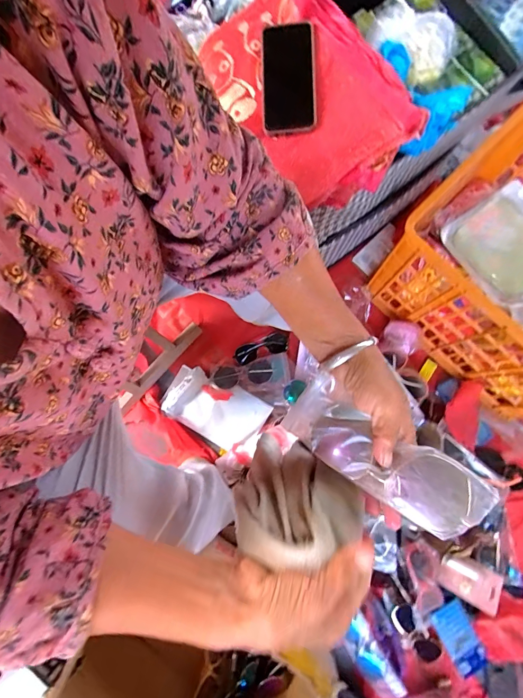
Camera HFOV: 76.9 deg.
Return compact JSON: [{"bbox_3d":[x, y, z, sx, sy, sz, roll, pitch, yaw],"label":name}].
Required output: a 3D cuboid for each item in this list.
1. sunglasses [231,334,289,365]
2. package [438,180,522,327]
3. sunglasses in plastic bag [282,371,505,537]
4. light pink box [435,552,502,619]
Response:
[{"bbox_3d":[0.001,0.002,0.773,0.128,0.028,0.042,-19,79,10],"label":"sunglasses"},{"bbox_3d":[0.590,-0.190,0.724,0.215,0.044,0.346,-35,80,-6],"label":"package"},{"bbox_3d":[0.099,0.092,0.289,0.172,0.032,0.061,28,80,25],"label":"sunglasses in plastic bag"},{"bbox_3d":[0.417,0.466,0.662,0.108,0.011,0.074,21,68,24],"label":"light pink box"}]

